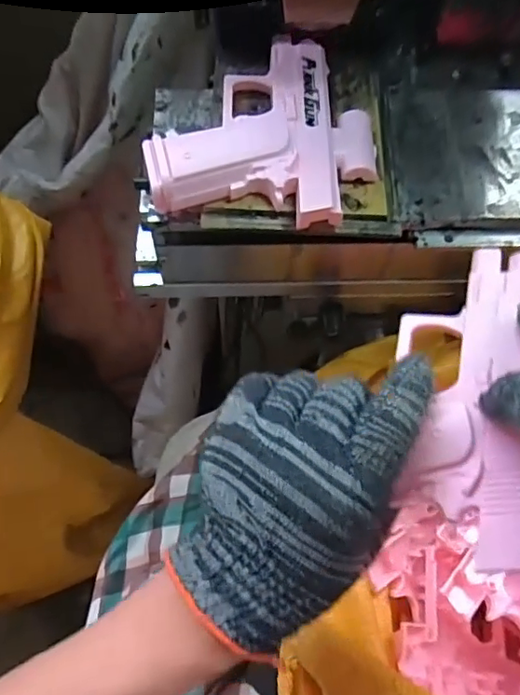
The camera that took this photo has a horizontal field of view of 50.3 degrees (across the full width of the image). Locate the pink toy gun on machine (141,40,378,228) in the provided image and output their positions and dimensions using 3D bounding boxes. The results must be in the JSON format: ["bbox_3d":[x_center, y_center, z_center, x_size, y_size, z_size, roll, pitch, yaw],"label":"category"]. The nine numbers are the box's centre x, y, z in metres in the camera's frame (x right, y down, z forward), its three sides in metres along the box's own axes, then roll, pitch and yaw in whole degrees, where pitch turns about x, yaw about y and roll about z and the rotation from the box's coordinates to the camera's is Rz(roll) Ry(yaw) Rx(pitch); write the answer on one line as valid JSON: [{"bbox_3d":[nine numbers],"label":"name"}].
[{"bbox_3d":[0.004,-0.129,0.320,0.123,0.017,0.125,4,65,-1],"label":"pink toy gun on machine"}]

